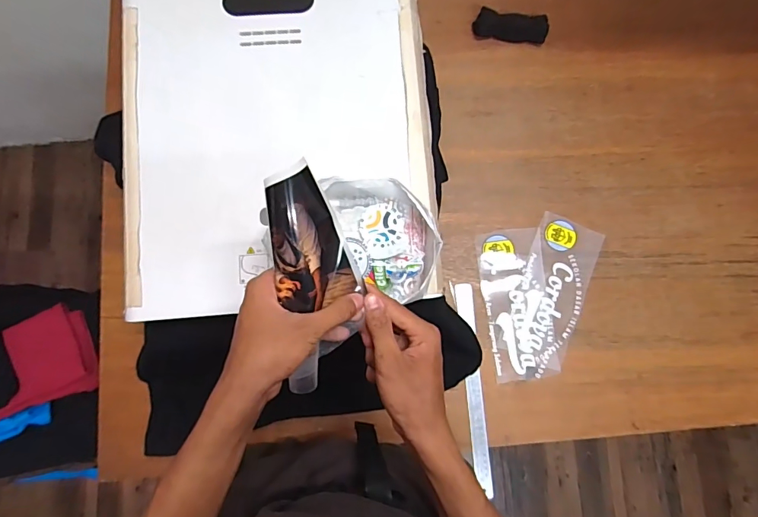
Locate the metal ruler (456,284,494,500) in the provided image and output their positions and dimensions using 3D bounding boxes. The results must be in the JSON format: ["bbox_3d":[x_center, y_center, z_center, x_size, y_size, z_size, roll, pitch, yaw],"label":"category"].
[{"bbox_3d":[0.153,0.204,0.689,0.027,0.008,0.324,-5,82,5],"label":"metal ruler"}]

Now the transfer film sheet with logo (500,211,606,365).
[{"bbox_3d":[0.291,0.051,0.712,0.106,0.007,0.235,21,82,2],"label":"transfer film sheet with logo"}]

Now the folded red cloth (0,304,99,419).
[{"bbox_3d":[-0.689,0.206,0.843,0.226,0.043,0.181,-17,81,-6],"label":"folded red cloth"}]

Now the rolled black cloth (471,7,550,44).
[{"bbox_3d":[0.235,-0.416,0.765,0.125,0.034,0.045,5,82,0],"label":"rolled black cloth"}]

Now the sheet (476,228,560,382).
[{"bbox_3d":[0.229,0.073,0.708,0.106,0.004,0.240,-6,82,-1],"label":"sheet"}]

